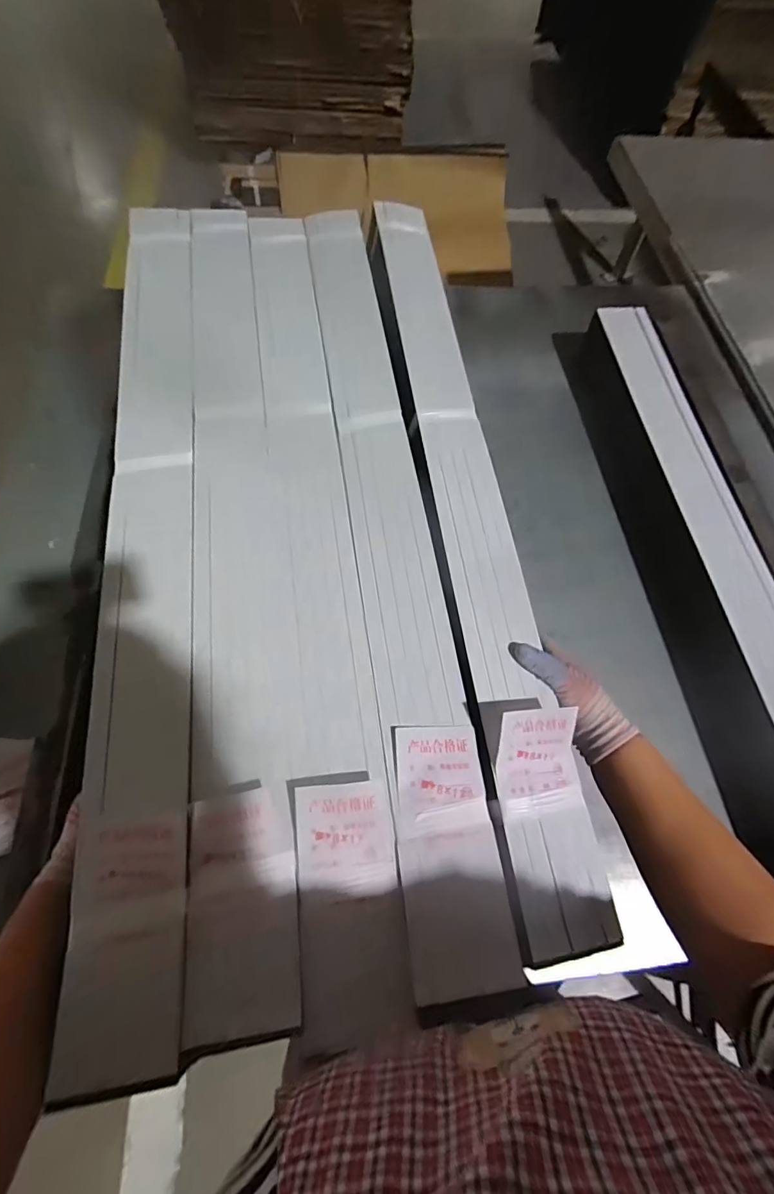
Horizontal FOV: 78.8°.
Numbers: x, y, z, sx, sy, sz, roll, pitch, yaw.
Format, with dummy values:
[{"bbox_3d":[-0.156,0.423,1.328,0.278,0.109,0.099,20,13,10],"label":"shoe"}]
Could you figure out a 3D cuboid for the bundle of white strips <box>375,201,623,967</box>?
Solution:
[{"bbox_3d":[0.094,-0.164,0.563,0.089,0.035,0.972,-1,67,-15],"label":"bundle of white strips"}]

